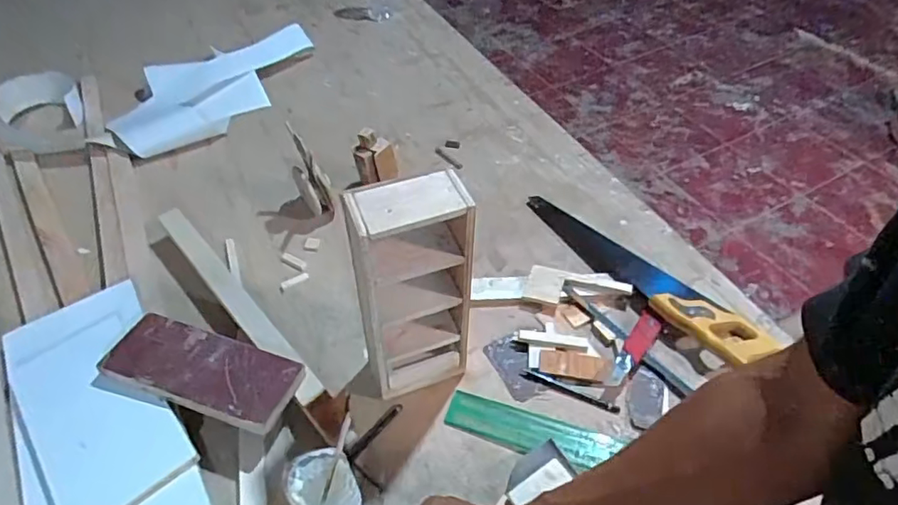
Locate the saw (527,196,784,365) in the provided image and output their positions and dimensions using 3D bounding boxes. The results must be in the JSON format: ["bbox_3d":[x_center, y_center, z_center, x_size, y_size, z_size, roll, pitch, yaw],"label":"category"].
[{"bbox_3d":[0.266,0.017,0.818,0.089,0.046,0.413,-28,53,-23],"label":"saw"}]

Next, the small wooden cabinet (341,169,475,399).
[{"bbox_3d":[-0.039,0.052,0.619,0.116,0.290,0.062,-15,49,-13],"label":"small wooden cabinet"}]

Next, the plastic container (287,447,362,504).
[{"bbox_3d":[-0.124,0.248,0.572,0.062,0.089,0.065,-17,49,-15],"label":"plastic container"}]

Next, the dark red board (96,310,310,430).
[{"bbox_3d":[-0.291,0.132,0.661,0.229,0.019,0.093,13,50,14],"label":"dark red board"}]

